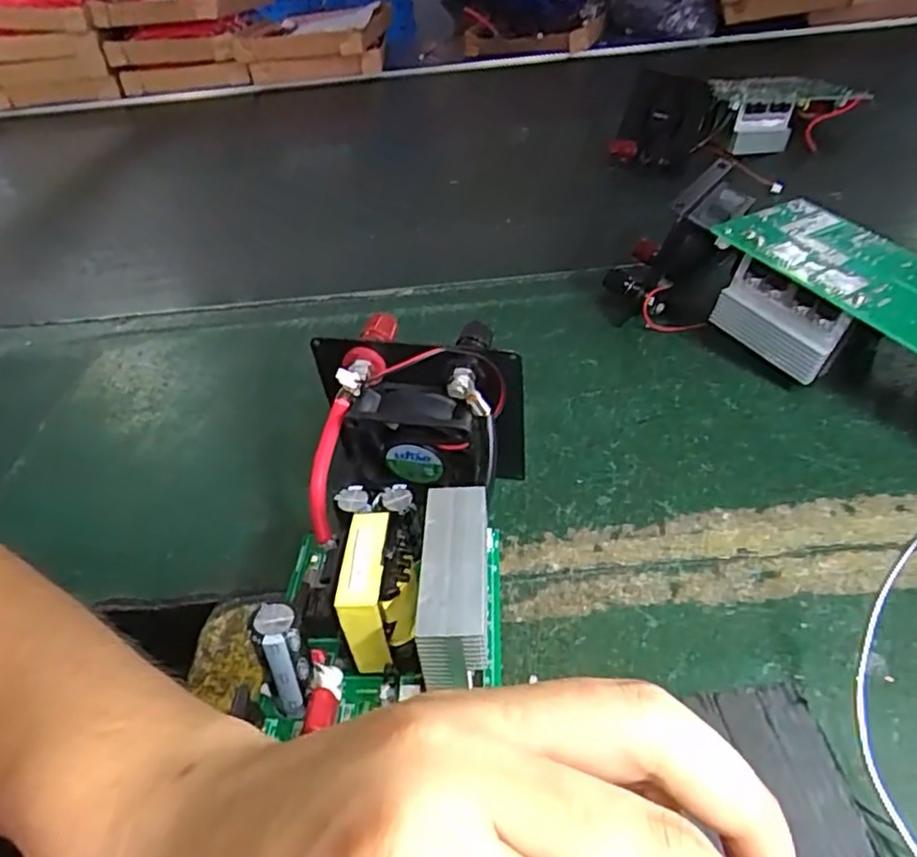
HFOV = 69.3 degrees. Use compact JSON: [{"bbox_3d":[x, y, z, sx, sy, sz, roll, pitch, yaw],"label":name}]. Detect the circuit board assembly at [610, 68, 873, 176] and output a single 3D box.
[{"bbox_3d":[0.281,-0.319,0.676,0.244,0.080,0.063,-6,40,0],"label":"circuit board assembly"}]

